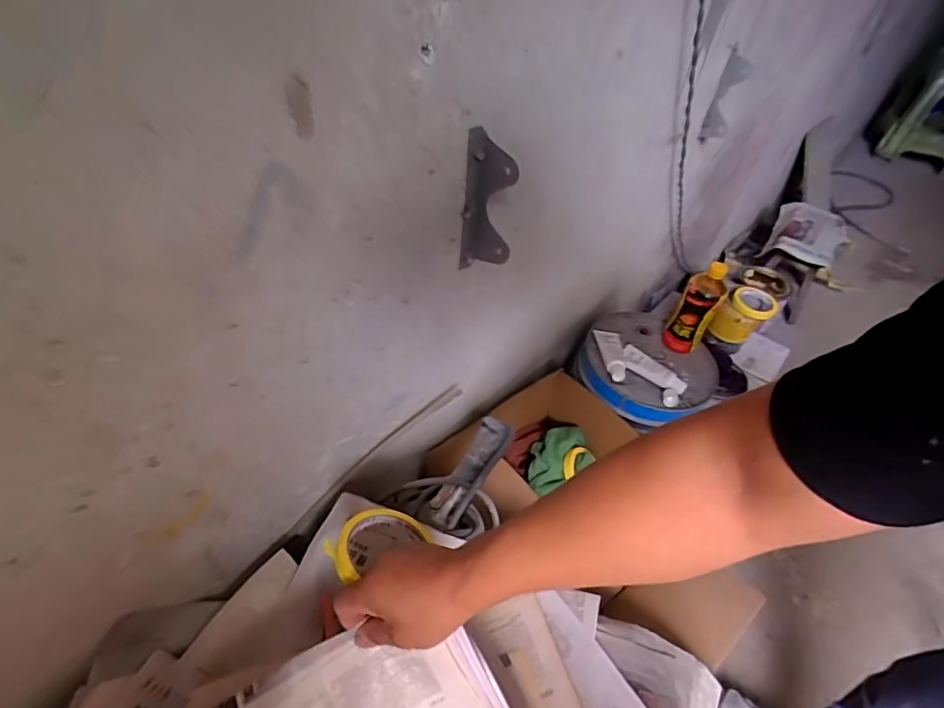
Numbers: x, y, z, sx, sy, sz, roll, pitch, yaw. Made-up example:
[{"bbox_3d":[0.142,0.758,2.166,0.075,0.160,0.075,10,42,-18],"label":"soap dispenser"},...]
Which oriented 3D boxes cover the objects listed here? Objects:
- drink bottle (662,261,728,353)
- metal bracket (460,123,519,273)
[{"bbox_3d":[0.430,-0.082,0.988,0.070,0.184,0.062,29,50,21],"label":"drink bottle"},{"bbox_3d":[0.019,-0.160,0.551,0.053,0.149,0.019,13,46,6],"label":"metal bracket"}]

